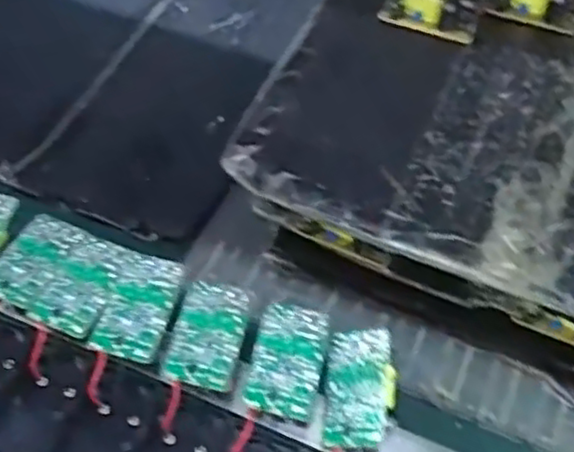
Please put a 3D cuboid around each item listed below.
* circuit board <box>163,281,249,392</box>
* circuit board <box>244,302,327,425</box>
[{"bbox_3d":[-0.044,0.060,0.402,0.037,0.008,0.060,12,59,5],"label":"circuit board"},{"bbox_3d":[0.000,0.073,0.393,0.038,0.005,0.062,10,59,3],"label":"circuit board"}]

